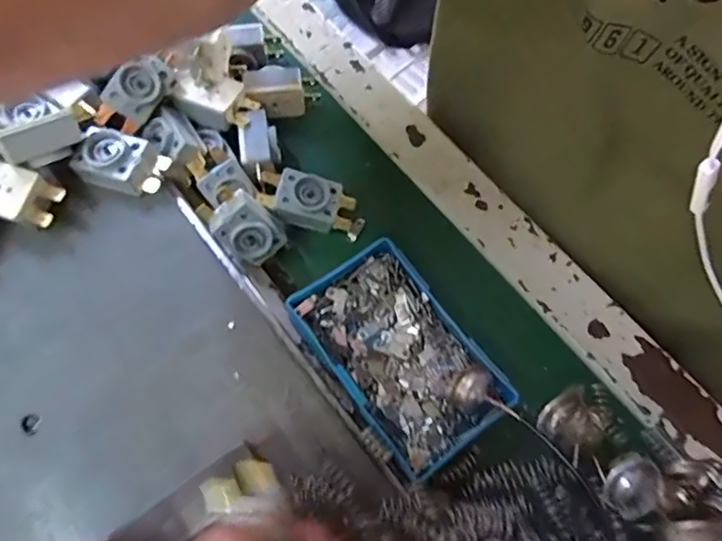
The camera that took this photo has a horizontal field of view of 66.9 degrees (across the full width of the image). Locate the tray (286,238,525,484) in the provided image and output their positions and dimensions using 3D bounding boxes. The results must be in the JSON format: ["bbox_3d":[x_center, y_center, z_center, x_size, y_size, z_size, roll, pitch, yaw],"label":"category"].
[{"bbox_3d":[0.019,0.043,0.292,0.070,0.027,0.115,-33,72,-14],"label":"tray"}]

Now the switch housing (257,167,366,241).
[{"bbox_3d":[-0.029,-0.041,0.330,0.064,0.016,0.030,18,80,-7],"label":"switch housing"}]

